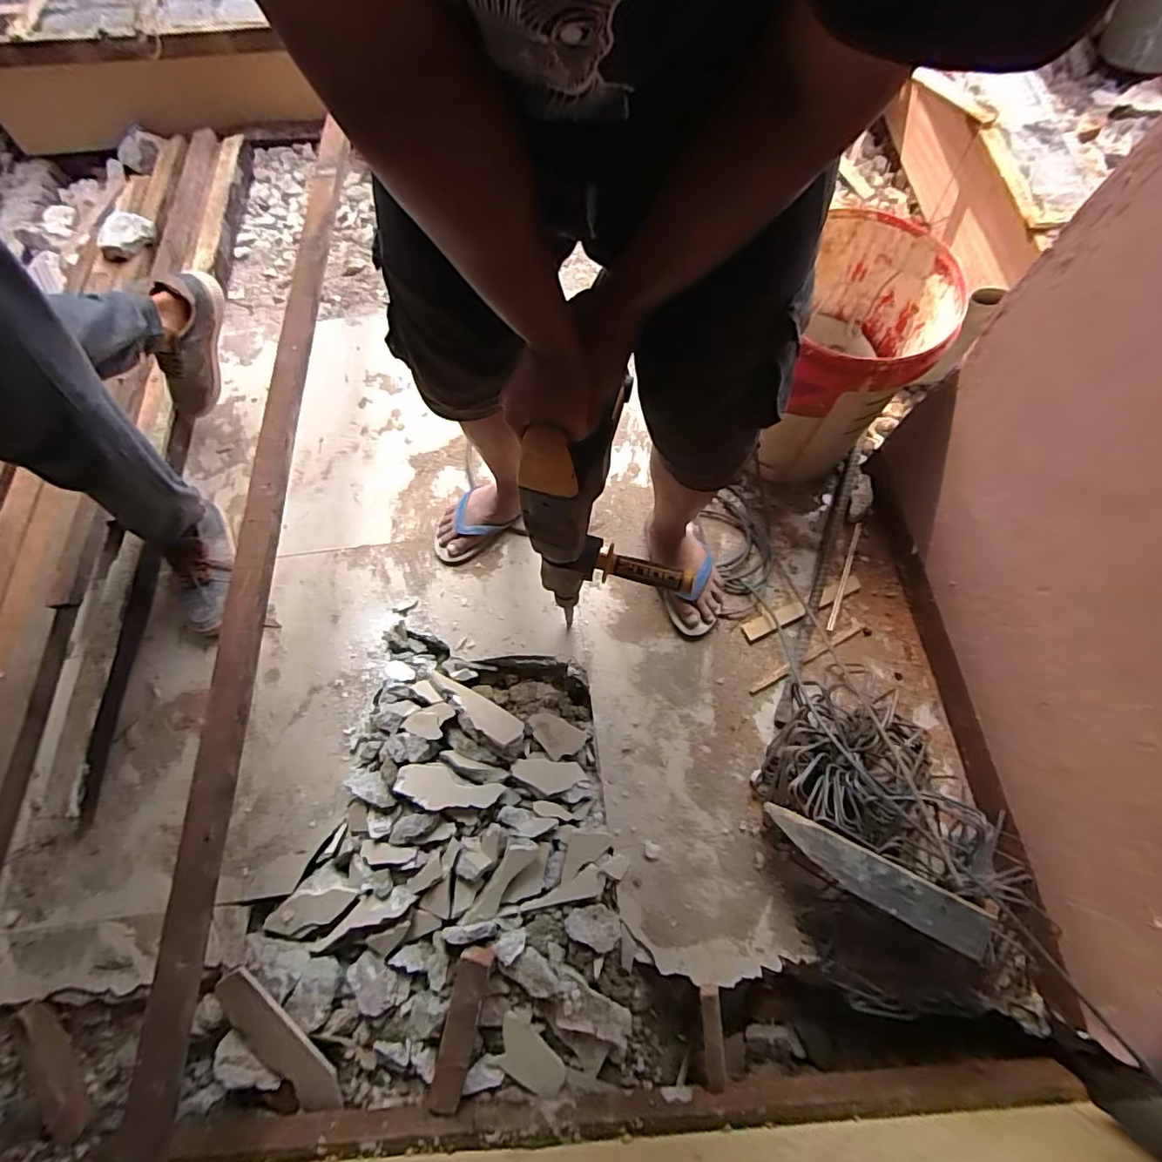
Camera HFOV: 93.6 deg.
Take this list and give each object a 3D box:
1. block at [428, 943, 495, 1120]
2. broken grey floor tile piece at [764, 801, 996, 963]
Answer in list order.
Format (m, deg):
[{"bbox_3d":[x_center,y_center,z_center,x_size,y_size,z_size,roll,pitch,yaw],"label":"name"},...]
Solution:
[{"bbox_3d":[-0.181,0.665,0.808,0.047,0.031,0.241,13,90,6],"label":"block"},{"bbox_3d":[0.396,0.406,0.757,0.284,0.017,0.060,20,66,33],"label":"broken grey floor tile piece"}]

